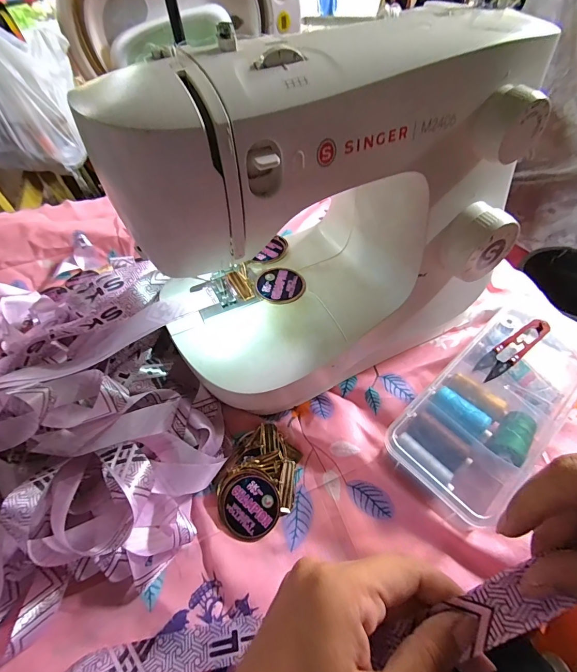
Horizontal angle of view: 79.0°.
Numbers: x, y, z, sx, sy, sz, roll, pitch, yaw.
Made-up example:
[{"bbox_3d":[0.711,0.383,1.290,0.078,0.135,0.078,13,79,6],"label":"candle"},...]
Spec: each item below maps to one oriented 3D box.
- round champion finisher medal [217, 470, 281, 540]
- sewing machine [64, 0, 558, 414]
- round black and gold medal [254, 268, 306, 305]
[{"bbox_3d":[-0.035,0.146,0.307,0.051,0.007,0.054,-19,68,-12],"label":"round champion finisher medal"},{"bbox_3d":[0.045,-0.093,0.312,0.328,0.259,0.150,-23,58,-14],"label":"sewing machine"},{"bbox_3d":[-0.010,-0.052,0.360,0.053,0.005,0.048,25,59,18],"label":"round black and gold medal"}]

